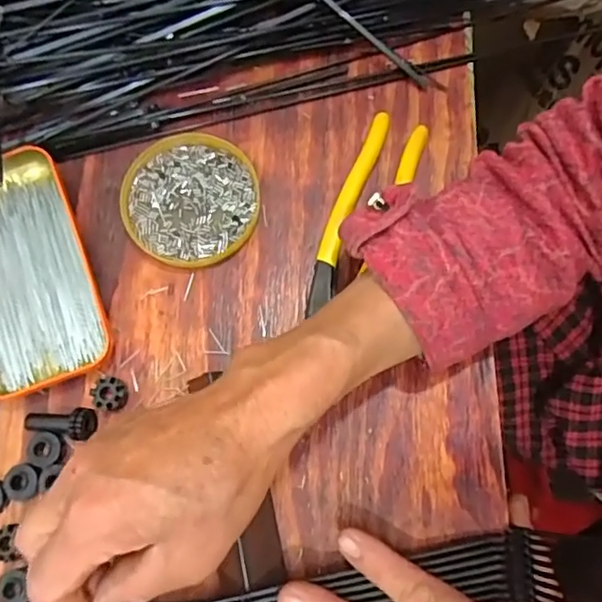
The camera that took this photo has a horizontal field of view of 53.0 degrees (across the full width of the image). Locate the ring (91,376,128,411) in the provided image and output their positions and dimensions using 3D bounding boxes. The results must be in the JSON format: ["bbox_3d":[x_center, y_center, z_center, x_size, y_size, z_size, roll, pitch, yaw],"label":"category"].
[{"bbox_3d":[-0.109,0.053,0.342,0.018,0.011,0.019,0,75,1],"label":"ring"}]

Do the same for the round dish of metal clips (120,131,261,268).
[{"bbox_3d":[-0.068,-0.064,0.373,0.081,0.009,0.085,0,75,1],"label":"round dish of metal clips"}]

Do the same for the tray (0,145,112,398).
[{"bbox_3d":[-0.169,-0.019,0.360,0.079,0.016,0.145,-21,76,-4],"label":"tray"}]

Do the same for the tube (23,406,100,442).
[{"bbox_3d":[-0.135,0.066,0.337,0.042,0.013,0.017,11,76,4],"label":"tube"}]

